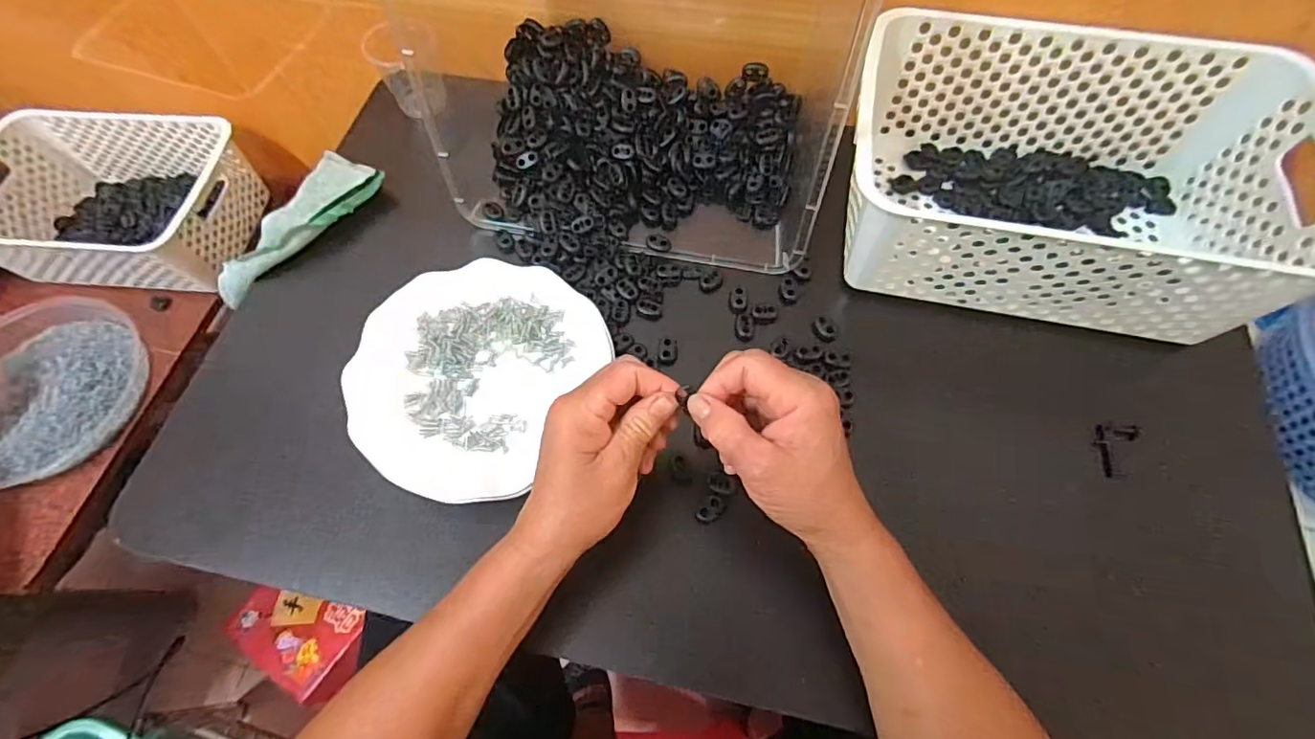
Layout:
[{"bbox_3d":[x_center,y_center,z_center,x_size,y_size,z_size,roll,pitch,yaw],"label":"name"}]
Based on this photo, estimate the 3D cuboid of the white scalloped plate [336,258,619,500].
[{"bbox_3d":[-0.136,-0.001,0.415,0.160,0.028,0.178,26,69,13],"label":"white scalloped plate"}]

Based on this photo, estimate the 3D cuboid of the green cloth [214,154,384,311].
[{"bbox_3d":[-0.324,-0.128,0.494,0.079,0.028,0.161,32,70,15],"label":"green cloth"}]

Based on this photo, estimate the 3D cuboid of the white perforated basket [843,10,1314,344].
[{"bbox_3d":[0.299,-0.142,0.424,0.303,0.112,0.212,7,66,5],"label":"white perforated basket"}]

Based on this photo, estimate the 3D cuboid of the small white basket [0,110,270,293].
[{"bbox_3d":[-0.691,-0.218,0.713,0.315,0.101,0.209,4,66,4],"label":"small white basket"}]

